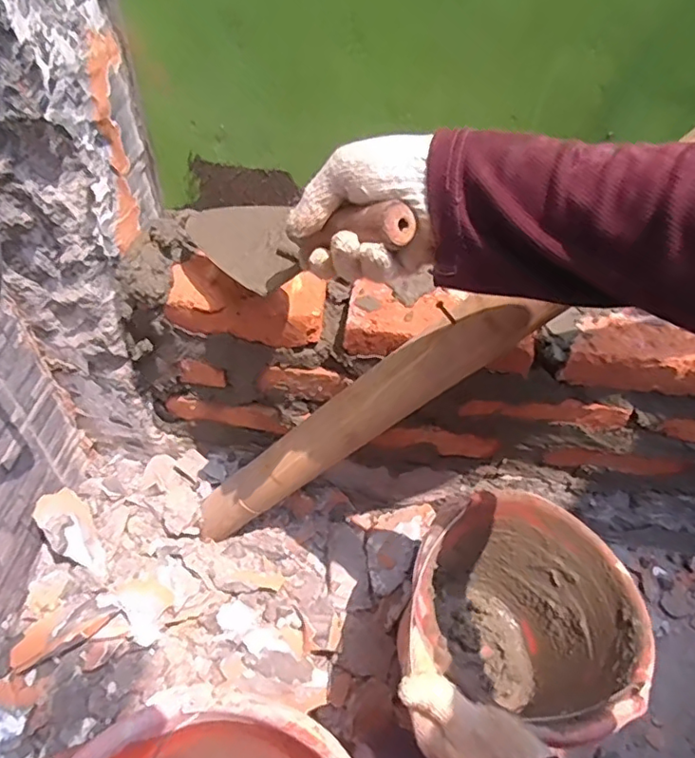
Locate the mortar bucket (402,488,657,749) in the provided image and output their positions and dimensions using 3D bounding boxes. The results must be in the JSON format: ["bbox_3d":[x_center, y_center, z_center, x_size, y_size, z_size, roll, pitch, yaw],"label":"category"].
[{"bbox_3d":[0.178,0.244,0.584,0.218,0.198,0.229,1,49,-2],"label":"mortar bucket"}]

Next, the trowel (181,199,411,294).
[{"bbox_3d":[-0.051,-0.116,0.479,0.063,0.067,0.293,-30,25,-26],"label":"trowel"}]

